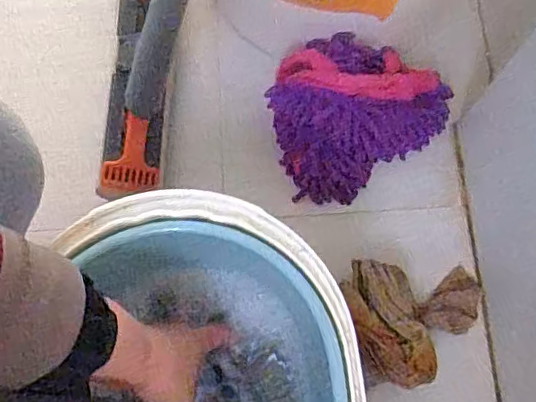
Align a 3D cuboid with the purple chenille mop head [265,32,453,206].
[{"bbox_3d":[0.094,-0.093,0.575,0.183,0.097,0.148,-19,75,-5],"label":"purple chenille mop head"}]

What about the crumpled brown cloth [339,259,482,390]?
[{"bbox_3d":[0.140,0.113,0.538,0.133,0.055,0.109,-3,74,-1],"label":"crumpled brown cloth"}]

